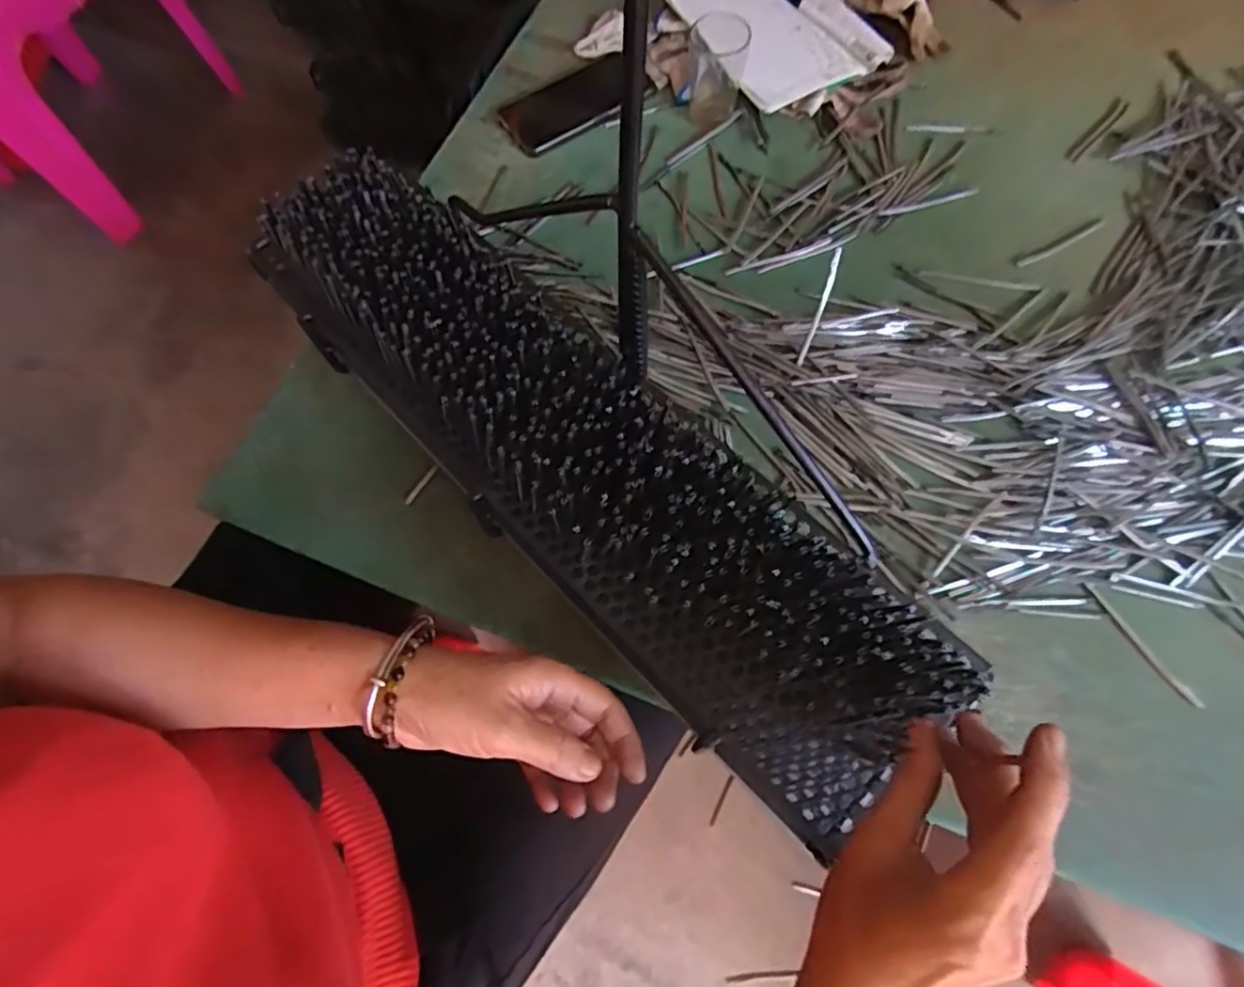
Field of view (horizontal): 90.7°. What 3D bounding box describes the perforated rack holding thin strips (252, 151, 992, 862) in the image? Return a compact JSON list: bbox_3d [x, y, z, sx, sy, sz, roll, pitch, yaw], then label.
[{"bbox_3d":[-0.042,-0.035,0.412,0.133,0.063,0.553,-43,73,-13],"label":"perforated rack holding thin strips"}]

